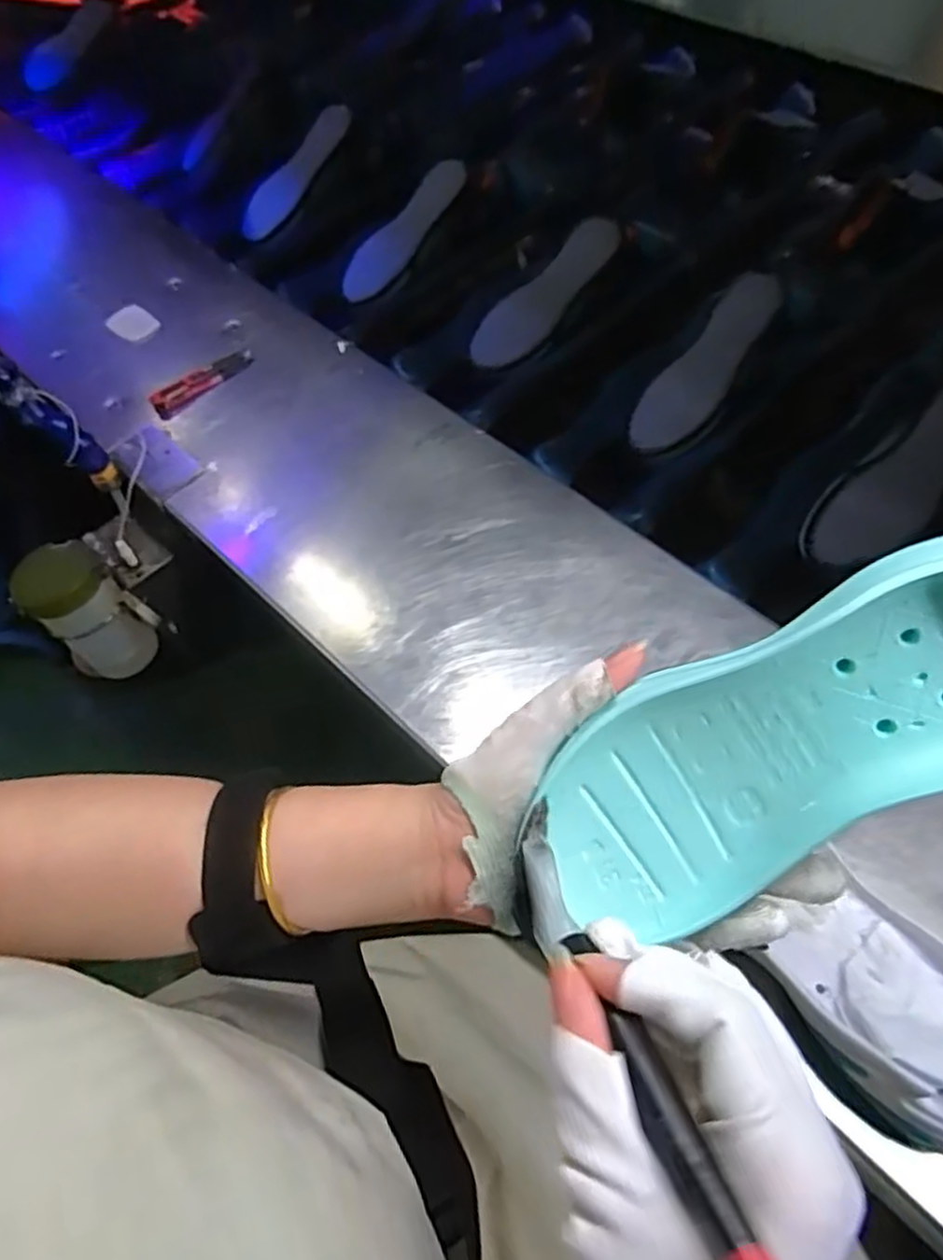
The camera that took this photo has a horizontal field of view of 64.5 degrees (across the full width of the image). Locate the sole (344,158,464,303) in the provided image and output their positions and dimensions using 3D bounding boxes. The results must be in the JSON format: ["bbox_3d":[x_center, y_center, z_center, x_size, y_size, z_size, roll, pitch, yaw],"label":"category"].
[{"bbox_3d":[-0.077,-0.439,0.825,0.179,0.031,0.052,-46,63,9],"label":"sole"}]

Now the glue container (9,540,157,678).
[{"bbox_3d":[-0.356,-0.012,0.695,0.077,0.133,0.074,-34,61,-16],"label":"glue container"}]

